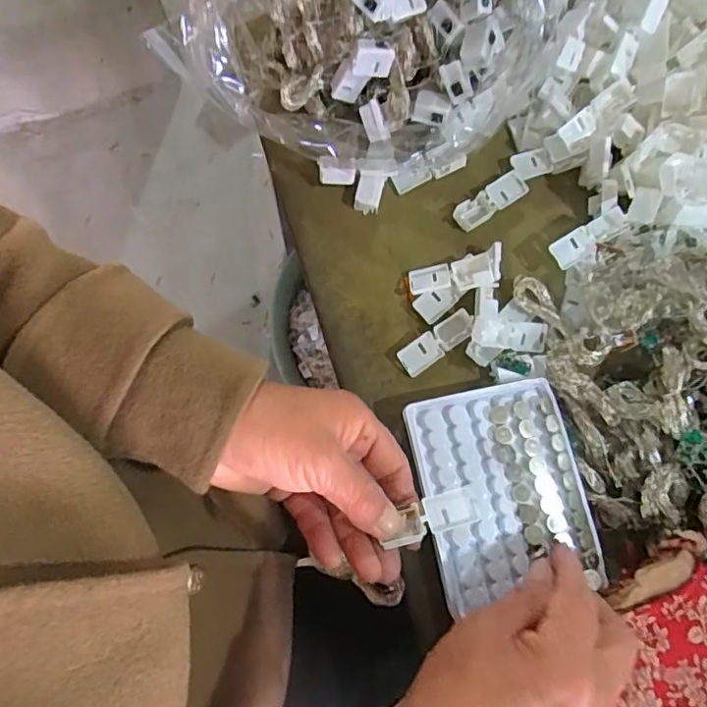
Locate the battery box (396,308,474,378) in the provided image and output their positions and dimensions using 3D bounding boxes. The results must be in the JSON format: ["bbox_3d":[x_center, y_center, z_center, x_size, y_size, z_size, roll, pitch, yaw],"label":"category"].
[{"bbox_3d":[0.055,-0.007,0.370,0.054,0.010,0.019,-36,79,-9],"label":"battery box"}]

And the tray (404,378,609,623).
[{"bbox_3d":[0.088,0.080,0.334,0.093,0.009,0.118,-12,76,-4],"label":"tray"}]

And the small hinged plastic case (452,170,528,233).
[{"bbox_3d":[0.098,-0.109,0.399,0.058,0.008,0.019,-35,79,-9],"label":"small hinged plastic case"}]

